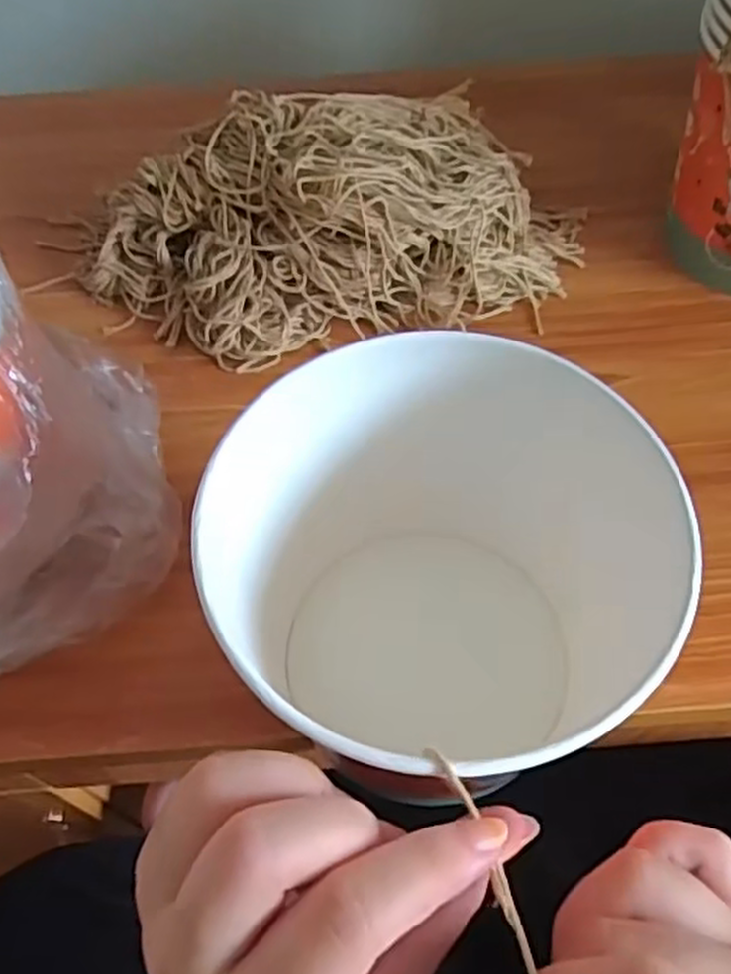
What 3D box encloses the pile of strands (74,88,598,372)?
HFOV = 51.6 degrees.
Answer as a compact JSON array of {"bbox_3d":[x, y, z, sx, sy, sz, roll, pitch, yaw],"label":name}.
[{"bbox_3d":[-0.016,-0.168,0.470,0.318,0.097,0.129,-13,57,-6],"label":"pile of strands"}]

